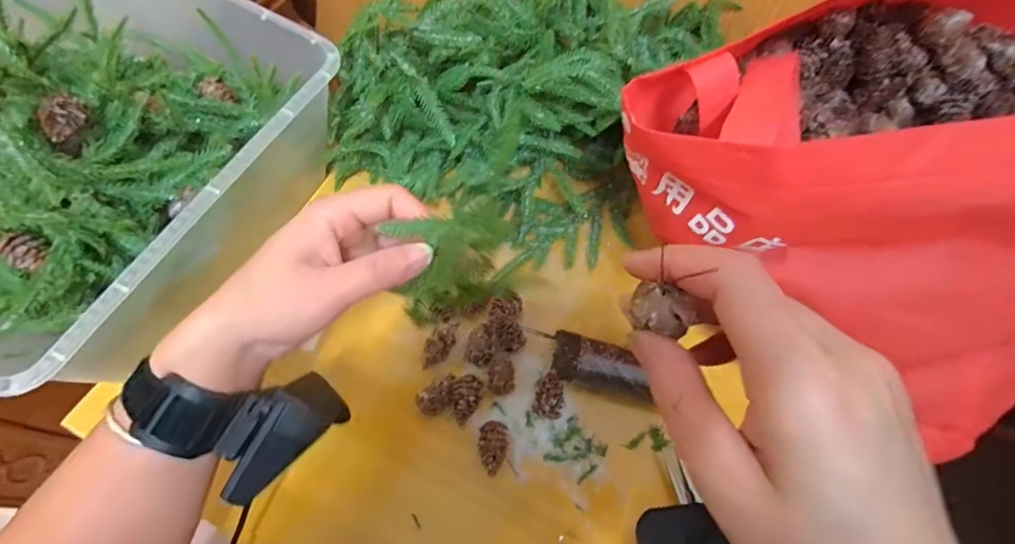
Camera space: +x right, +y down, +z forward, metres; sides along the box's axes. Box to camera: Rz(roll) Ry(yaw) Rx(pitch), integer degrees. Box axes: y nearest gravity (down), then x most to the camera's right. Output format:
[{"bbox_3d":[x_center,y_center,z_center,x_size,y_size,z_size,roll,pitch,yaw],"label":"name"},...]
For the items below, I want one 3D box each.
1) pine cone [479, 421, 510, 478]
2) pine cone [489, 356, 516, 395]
[{"bbox_3d":[-0.010,0.130,0.352,0.021,0.019,0.036,3,61,1],"label":"pine cone"},{"bbox_3d":[-0.004,0.082,0.376,0.020,0.024,0.028,-1,62,-1],"label":"pine cone"}]

